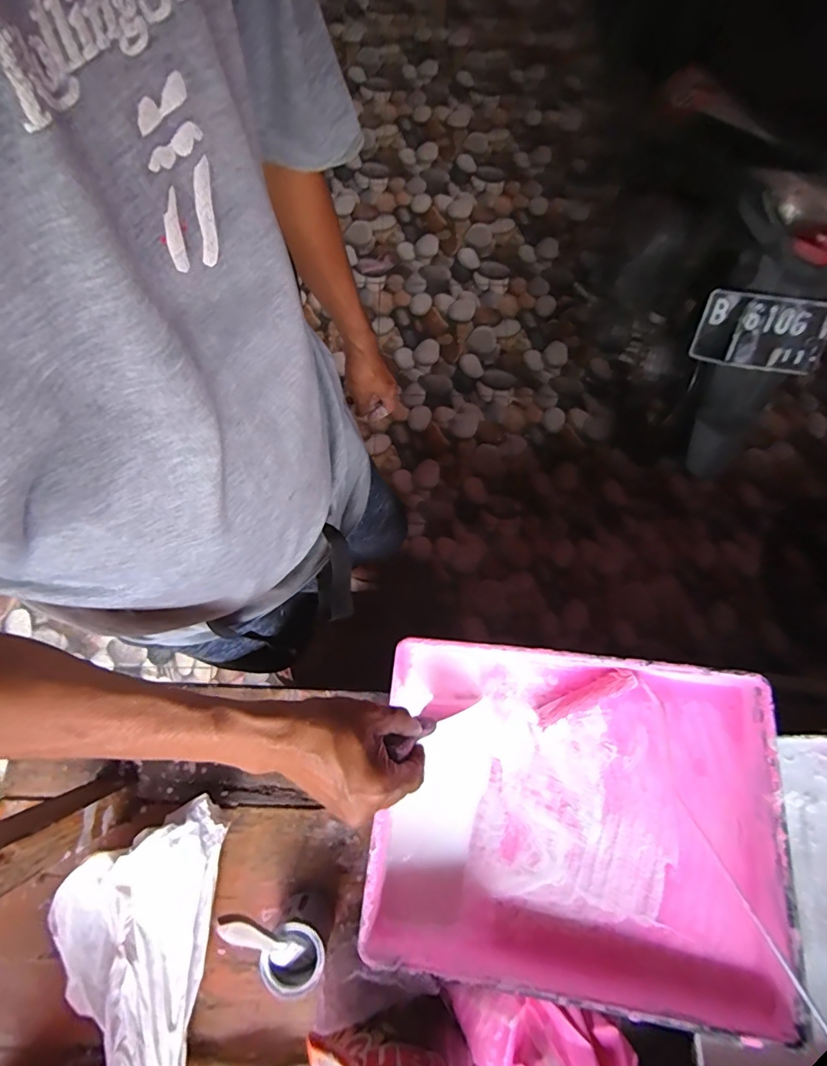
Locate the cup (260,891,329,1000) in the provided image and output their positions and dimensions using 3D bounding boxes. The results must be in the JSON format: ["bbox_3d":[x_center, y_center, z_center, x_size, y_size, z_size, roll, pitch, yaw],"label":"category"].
[{"bbox_3d":[-0.109,0.392,0.450,0.052,0.068,0.055,0,76,-2],"label":"cup"}]

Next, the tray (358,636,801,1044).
[{"bbox_3d":[0.143,0.259,0.452,0.345,0.100,0.275,7,76,0],"label":"tray"}]

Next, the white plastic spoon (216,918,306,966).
[{"bbox_3d":[-0.129,0.354,0.408,0.020,0.123,0.011,-31,37,-9],"label":"white plastic spoon"}]

